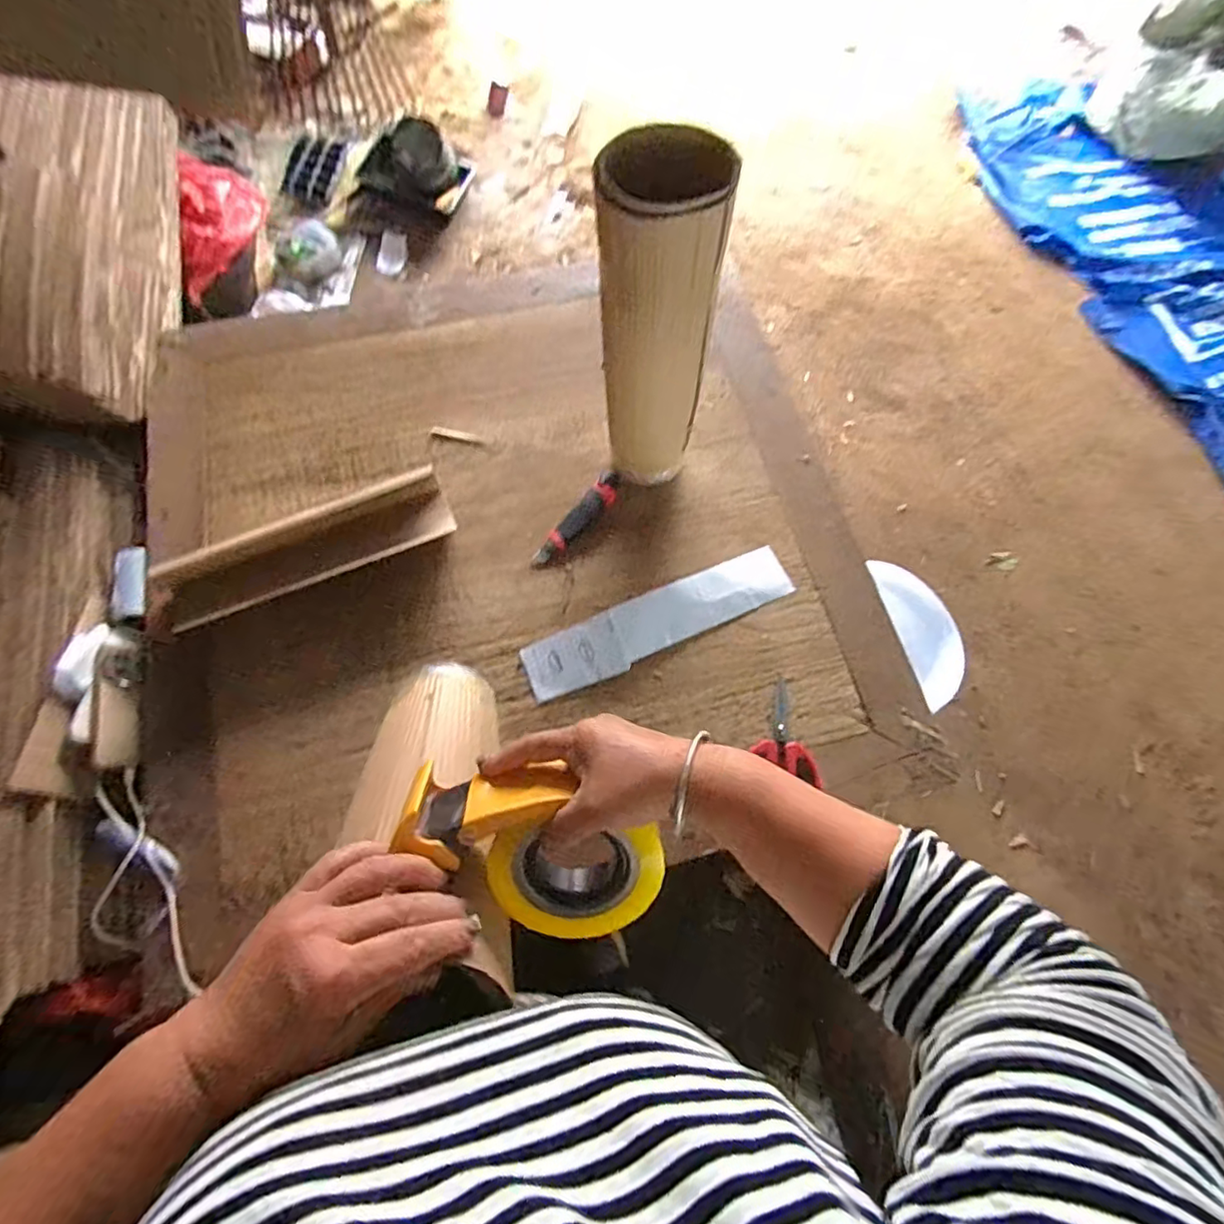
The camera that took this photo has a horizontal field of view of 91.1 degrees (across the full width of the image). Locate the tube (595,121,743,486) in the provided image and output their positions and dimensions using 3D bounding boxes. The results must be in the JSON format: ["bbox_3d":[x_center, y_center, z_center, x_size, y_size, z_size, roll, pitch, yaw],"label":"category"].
[{"bbox_3d":[0.054,-0.304,0.692,0.121,0.440,0.095,7,70,-1],"label":"tube"}]

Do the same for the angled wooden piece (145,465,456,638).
[{"bbox_3d":[-0.424,-0.086,0.828,0.401,0.041,0.102,-24,73,-9],"label":"angled wooden piece"}]

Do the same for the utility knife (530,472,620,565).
[{"bbox_3d":[-0.046,-0.134,0.869,0.042,0.014,0.186,36,72,9],"label":"utility knife"}]

